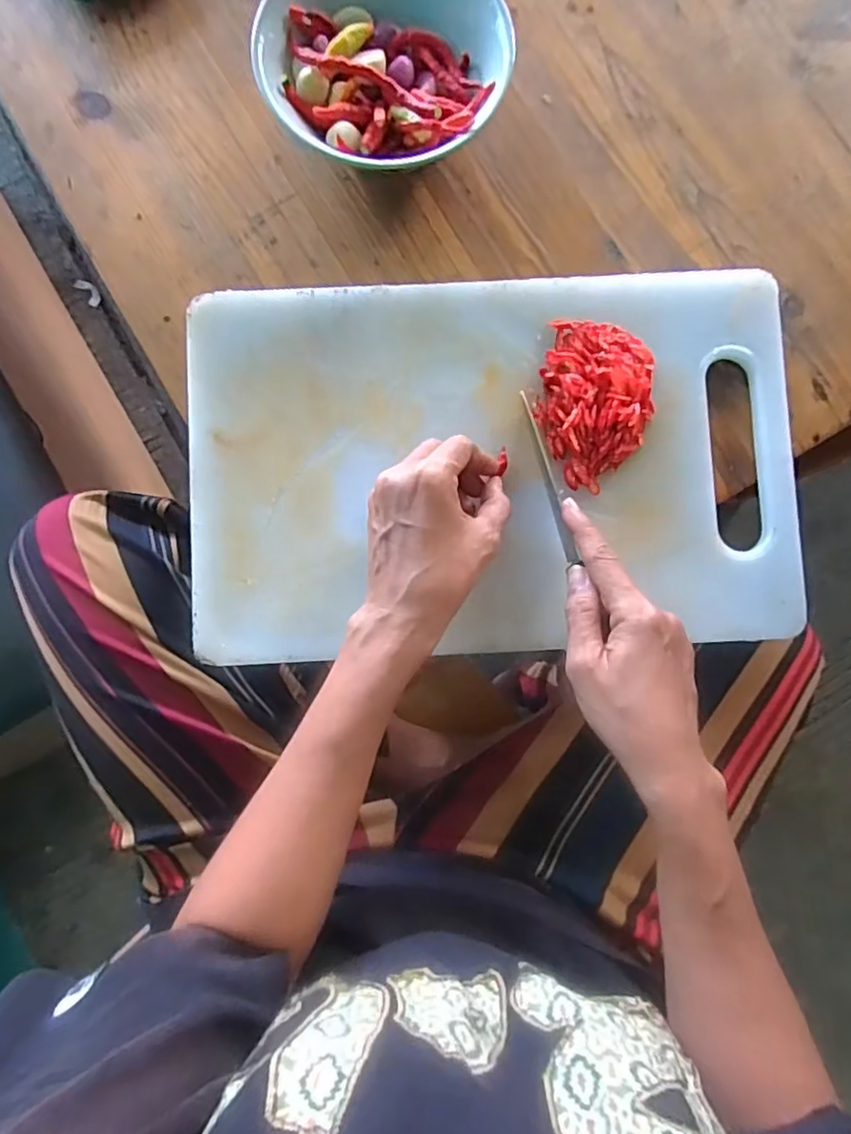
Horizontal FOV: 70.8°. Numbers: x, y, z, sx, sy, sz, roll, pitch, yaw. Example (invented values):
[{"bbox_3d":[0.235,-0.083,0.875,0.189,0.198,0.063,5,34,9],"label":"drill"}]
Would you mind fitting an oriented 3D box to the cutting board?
[{"bbox_3d":[0.044,-0.069,0.391,0.390,0.024,0.243,-3,88,-2],"label":"cutting board"}]

